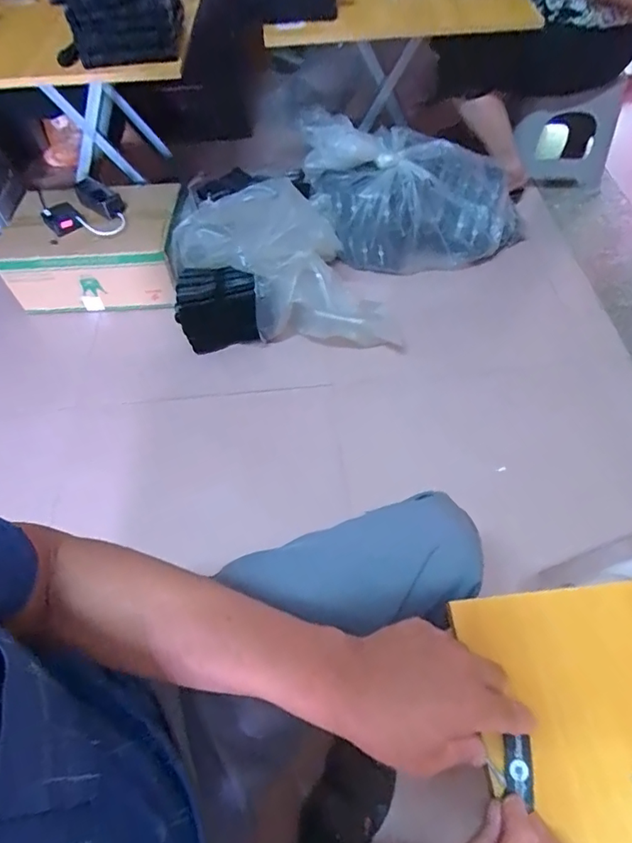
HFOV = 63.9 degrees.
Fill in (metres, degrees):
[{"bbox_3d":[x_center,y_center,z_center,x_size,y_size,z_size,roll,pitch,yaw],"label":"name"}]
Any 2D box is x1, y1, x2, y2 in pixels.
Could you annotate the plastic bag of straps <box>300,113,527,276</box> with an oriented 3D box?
[{"bbox_3d":[0.268,-0.580,1.308,0.575,0.298,0.234,-3,56,1],"label":"plastic bag of straps"}]

